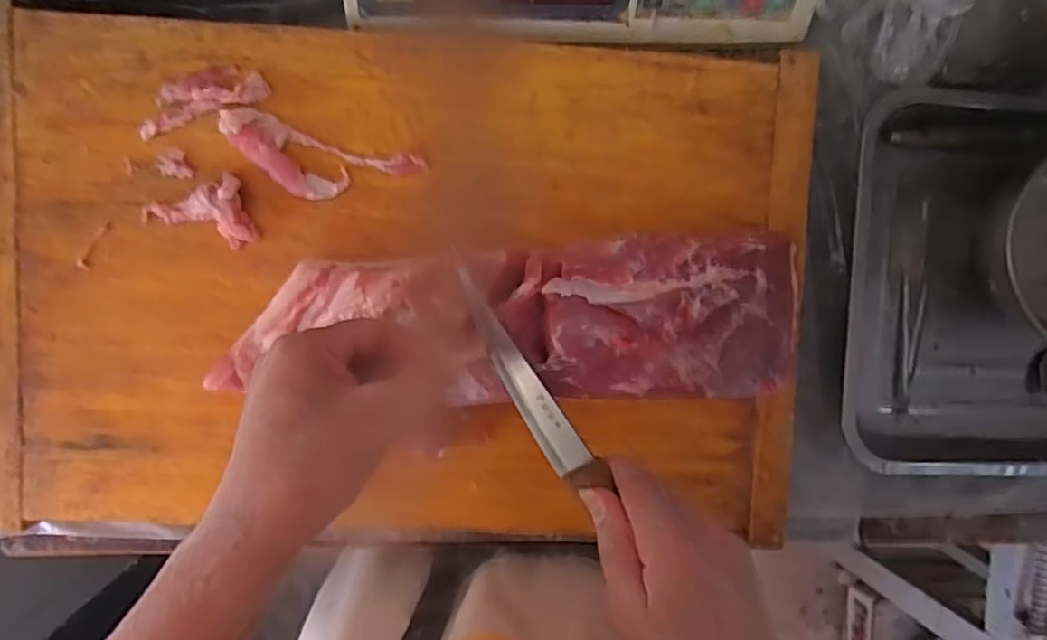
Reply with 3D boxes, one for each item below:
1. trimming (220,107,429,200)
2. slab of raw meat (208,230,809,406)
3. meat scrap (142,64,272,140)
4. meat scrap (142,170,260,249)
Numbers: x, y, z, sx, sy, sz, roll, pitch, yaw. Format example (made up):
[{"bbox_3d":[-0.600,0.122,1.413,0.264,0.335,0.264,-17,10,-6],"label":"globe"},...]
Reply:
[{"bbox_3d":[-0.139,-0.106,0.431,0.133,0.016,0.046,15,94,-5],"label":"trimming"},{"bbox_3d":[-0.004,0.000,0.415,0.393,0.068,0.110,1,95,-1],"label":"slab of raw meat"},{"bbox_3d":[-0.217,-0.151,0.425,0.087,0.006,0.031,-19,96,-2],"label":"meat scrap"},{"bbox_3d":[-0.220,-0.066,0.430,0.068,0.013,0.050,-24,96,-1],"label":"meat scrap"}]

